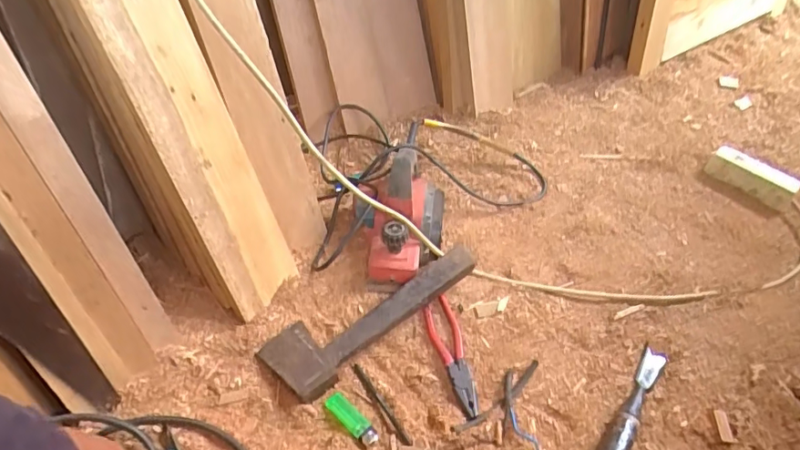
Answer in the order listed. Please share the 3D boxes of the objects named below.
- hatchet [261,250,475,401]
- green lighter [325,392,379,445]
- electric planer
[{"bbox_3d":[-0.038,0.120,0.751,0.326,0.060,0.110,-29,53,-27],"label":"hatchet"},{"bbox_3d":[-0.062,0.247,0.660,0.030,0.008,0.083,-33,55,-30],"label":"green lighter"},{"bbox_3d":[0.003,-0.024,0.832,0.137,0.129,0.230,3,45,1],"label":"electric planer"}]

